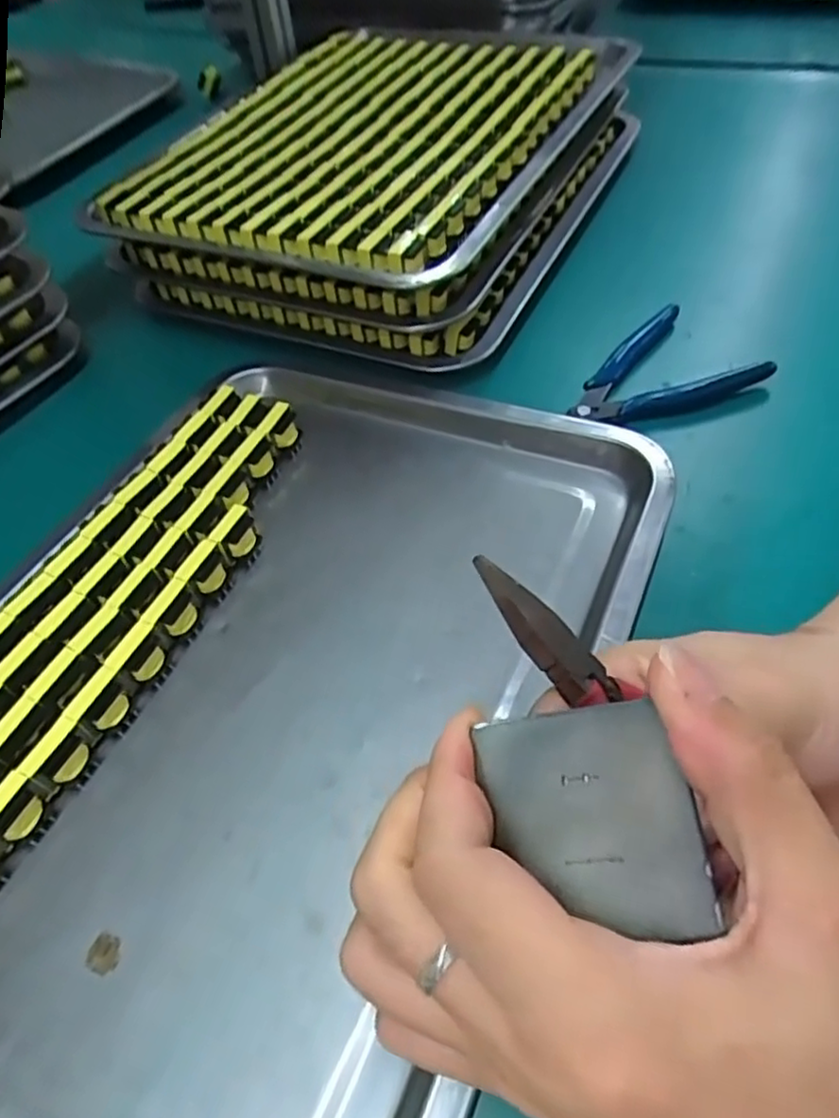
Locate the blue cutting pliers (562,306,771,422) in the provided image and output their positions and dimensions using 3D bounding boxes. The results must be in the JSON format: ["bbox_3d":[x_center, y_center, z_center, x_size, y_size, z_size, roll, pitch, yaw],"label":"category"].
[{"bbox_3d":[0.133,-0.105,0.387,0.109,0.020,0.081,-28,55,-15],"label":"blue cutting pliers"}]

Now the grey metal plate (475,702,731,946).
[{"bbox_3d":[0.038,0.058,0.151,0.045,0.004,0.047,-14,65,17],"label":"grey metal plate"}]

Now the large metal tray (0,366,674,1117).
[{"bbox_3d":[-0.068,0.050,0.285,0.264,0.028,0.365,19,57,18],"label":"large metal tray"}]

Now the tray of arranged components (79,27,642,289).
[{"bbox_3d":[-0.027,-0.319,0.485,0.267,0.023,0.367,18,56,18],"label":"tray of arranged components"}]

